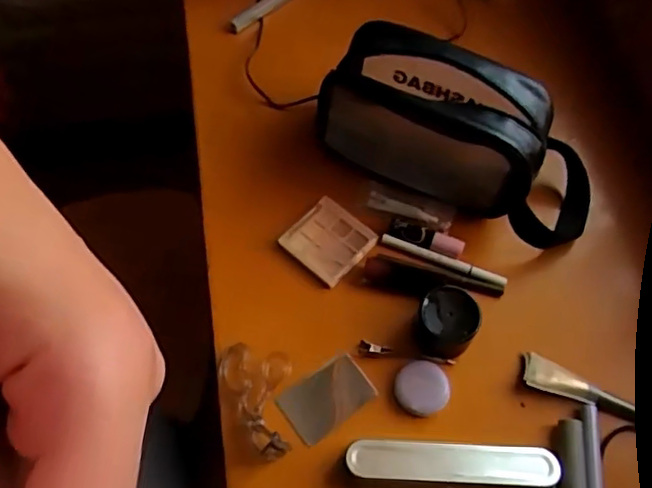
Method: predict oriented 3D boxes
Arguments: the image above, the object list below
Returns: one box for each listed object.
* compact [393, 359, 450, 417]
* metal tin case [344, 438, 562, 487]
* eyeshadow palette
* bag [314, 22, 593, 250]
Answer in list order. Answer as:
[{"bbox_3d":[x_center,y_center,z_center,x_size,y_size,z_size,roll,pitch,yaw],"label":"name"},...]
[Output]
[{"bbox_3d":[0.083,0.124,0.527,0.045,0.020,0.043,0,62,0],"label":"compact"},{"bbox_3d":[0.100,0.179,0.489,0.165,0.022,0.040,2,62,1],"label":"metal tin case"},{"bbox_3d":[0.003,-0.003,0.599,0.072,0.015,0.073,40,69,19],"label":"eyeshadow palette"},{"bbox_3d":[0.130,-0.112,0.582,0.264,0.120,0.109,23,65,12],"label":"bag"}]

